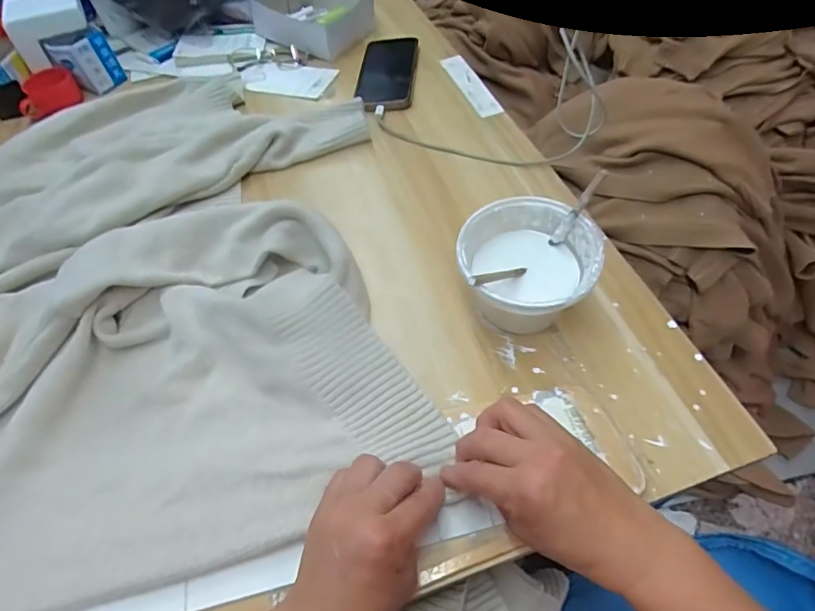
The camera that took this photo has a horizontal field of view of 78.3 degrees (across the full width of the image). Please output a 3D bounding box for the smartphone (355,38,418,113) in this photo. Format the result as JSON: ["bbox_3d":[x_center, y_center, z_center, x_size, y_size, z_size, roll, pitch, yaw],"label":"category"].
[{"bbox_3d":[-0.027,-0.315,0.682,0.073,0.016,0.169,1,54,6],"label":"smartphone"}]

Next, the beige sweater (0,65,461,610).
[{"bbox_3d":[-0.263,-0.050,0.499,0.482,0.051,0.600,-12,54,-4],"label":"beige sweater"}]

